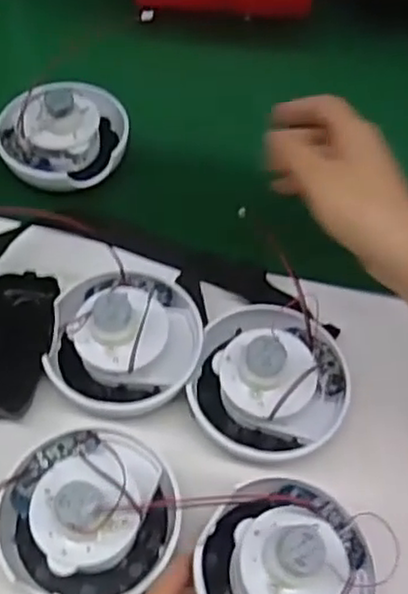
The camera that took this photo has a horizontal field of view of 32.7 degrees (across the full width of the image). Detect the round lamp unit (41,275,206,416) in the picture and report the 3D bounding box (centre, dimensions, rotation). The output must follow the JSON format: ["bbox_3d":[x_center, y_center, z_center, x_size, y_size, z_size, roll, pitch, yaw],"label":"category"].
[{"bbox_3d":[-0.054,0.022,0.476,0.102,0.060,0.108,1,57,-2],"label":"round lamp unit"}]

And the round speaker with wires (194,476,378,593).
[{"bbox_3d":[0.051,0.153,0.395,0.097,0.054,0.105,1,57,-2],"label":"round speaker with wires"}]

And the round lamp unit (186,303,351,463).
[{"bbox_3d":[0.045,0.052,0.458,0.099,0.062,0.103,1,57,-2],"label":"round lamp unit"}]

